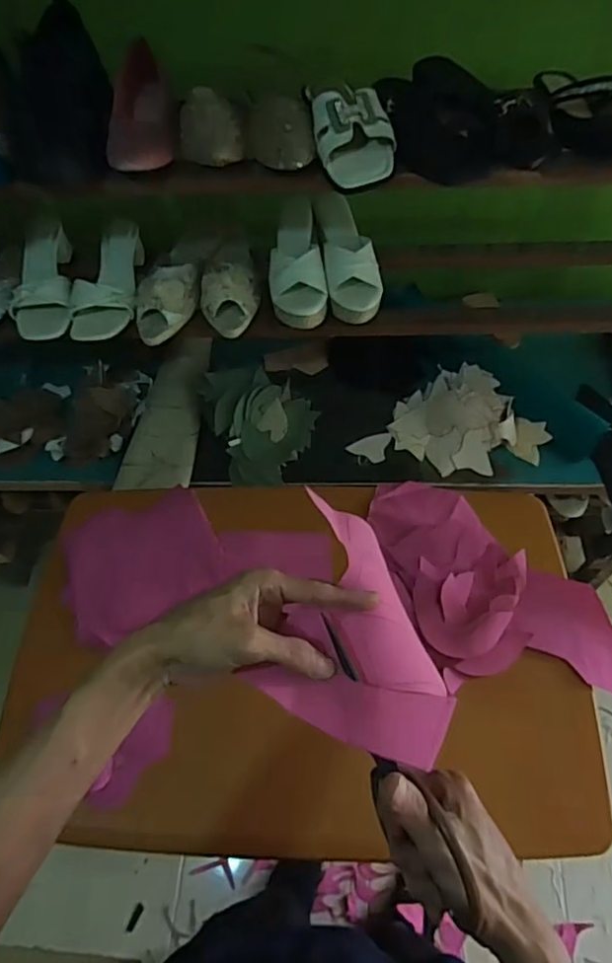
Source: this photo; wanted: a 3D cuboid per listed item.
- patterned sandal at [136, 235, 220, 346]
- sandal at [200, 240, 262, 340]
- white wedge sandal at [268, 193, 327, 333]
[{"bbox_3d":[-0.204,-0.305,0.889,0.084,0.060,0.211,11,60,11],"label":"patterned sandal"},{"bbox_3d":[-0.121,-0.316,0.895,0.088,0.063,0.212,-9,58,-2],"label":"sandal"},{"bbox_3d":[-0.016,-0.328,0.884,0.083,0.070,0.208,-6,58,0],"label":"white wedge sandal"}]

